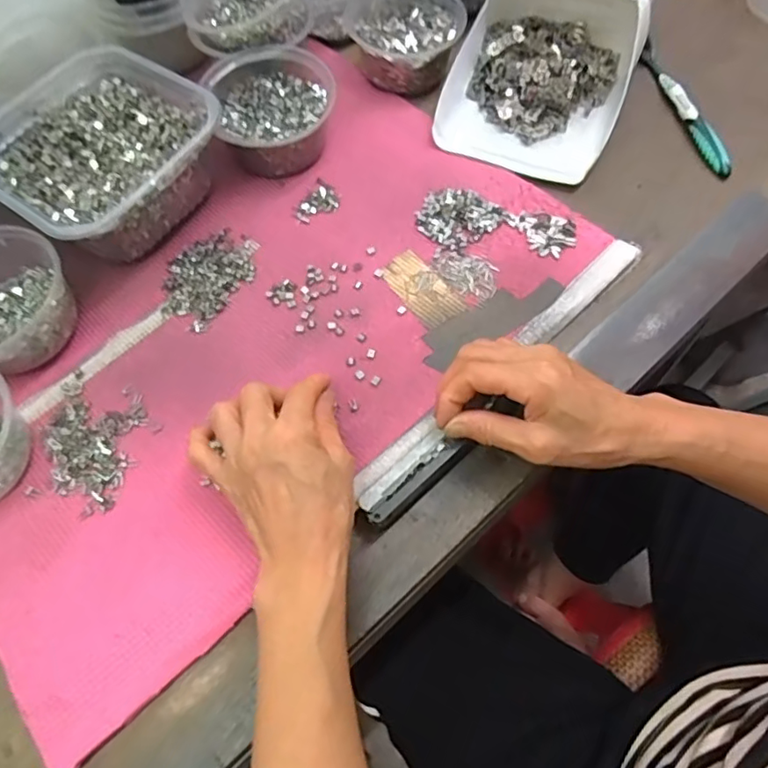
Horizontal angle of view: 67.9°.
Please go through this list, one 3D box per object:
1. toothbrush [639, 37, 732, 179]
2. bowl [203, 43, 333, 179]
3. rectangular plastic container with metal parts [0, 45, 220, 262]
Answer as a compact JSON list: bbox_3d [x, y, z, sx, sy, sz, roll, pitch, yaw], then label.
[{"bbox_3d":[0.274,-0.255,0.521,0.015,0.015,0.168,-14,63,-2],"label":"toothbrush"},{"bbox_3d":[-0.096,-0.243,0.509,0.106,0.059,0.118,-19,66,-5],"label":"bowl"},{"bbox_3d":[-0.242,-0.191,0.488,0.182,0.070,0.168,32,71,17],"label":"rectangular plastic container with metal parts"}]

